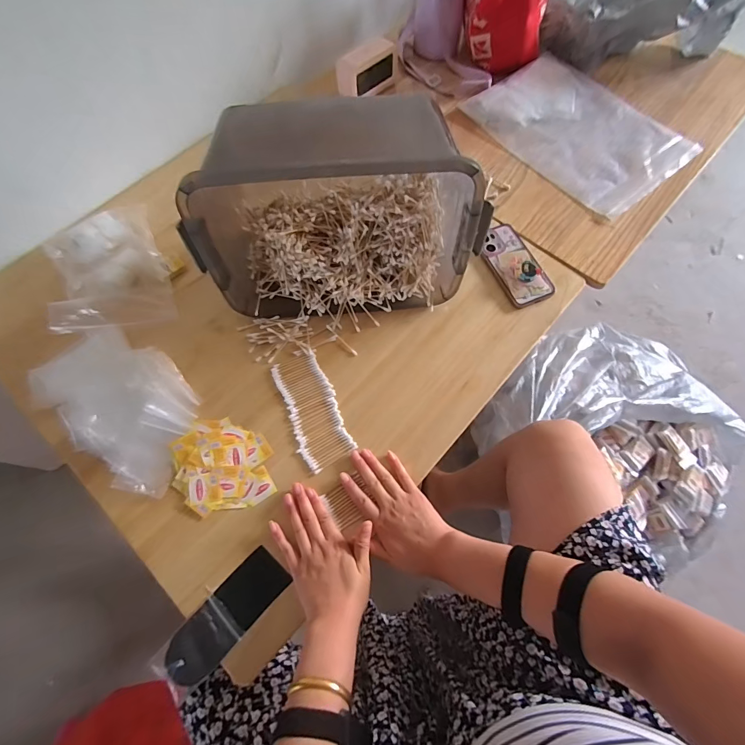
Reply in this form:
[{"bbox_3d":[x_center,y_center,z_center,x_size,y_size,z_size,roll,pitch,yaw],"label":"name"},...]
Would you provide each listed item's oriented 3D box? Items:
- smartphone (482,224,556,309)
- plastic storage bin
[{"bbox_3d":[0.245,-0.191,0.660,0.080,0.018,0.163,-19,68,-6],"label":"smartphone"},{"bbox_3d":[-0.045,-0.232,0.571,0.391,0.242,0.208,-6,67,-1],"label":"plastic storage bin"}]

